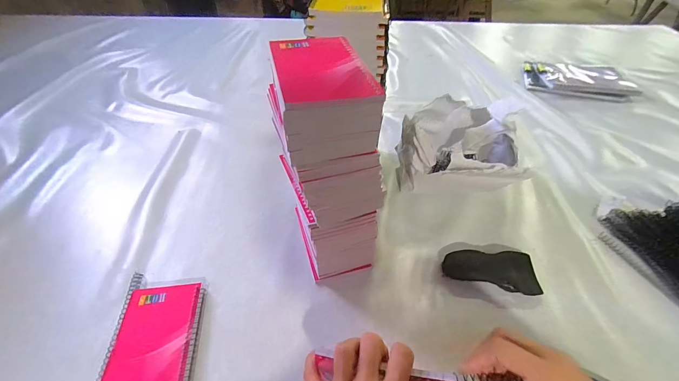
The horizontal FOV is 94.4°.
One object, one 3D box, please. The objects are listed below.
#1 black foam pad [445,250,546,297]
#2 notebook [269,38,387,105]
[{"bbox_3d":[0.203,0.107,0.422,0.121,0.018,0.056,4,46,4],"label":"black foam pad"},{"bbox_3d":[-0.017,-0.114,0.284,0.078,0.004,0.123,-9,47,-12],"label":"notebook"}]

